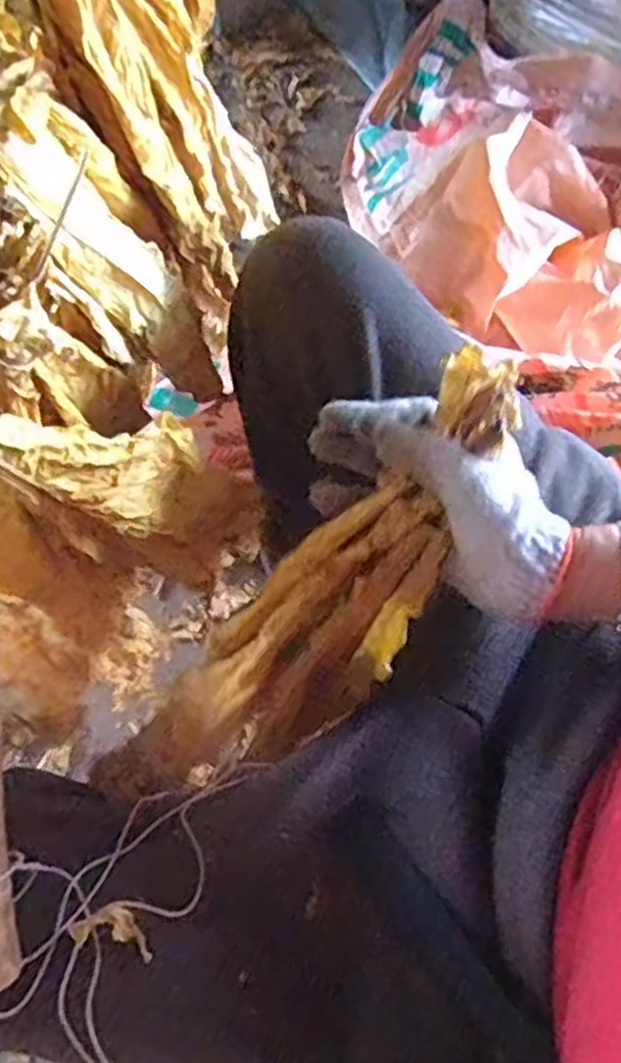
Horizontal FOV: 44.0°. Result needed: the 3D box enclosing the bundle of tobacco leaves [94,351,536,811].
[{"bbox_3d":[0.005,0.057,0.457,0.087,0.065,0.352,45,108,14],"label":"bundle of tobacco leaves"}]

